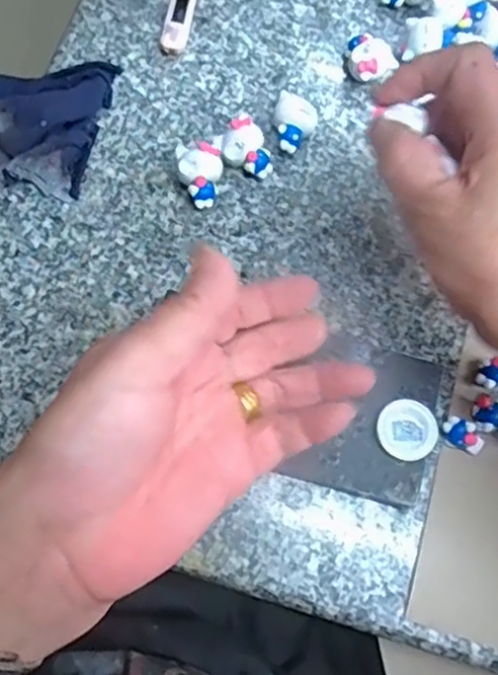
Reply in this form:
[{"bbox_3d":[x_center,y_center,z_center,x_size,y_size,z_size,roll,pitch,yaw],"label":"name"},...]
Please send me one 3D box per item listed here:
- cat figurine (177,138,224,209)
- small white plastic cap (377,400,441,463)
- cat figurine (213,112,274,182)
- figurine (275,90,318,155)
[{"bbox_3d":[-0.027,-0.091,0.358,0.024,0.020,0.033,-9,75,-6],"label":"cat figurine"},{"bbox_3d":[0.078,0.045,0.309,0.029,0.004,0.028,0,77,2],"label":"small white plastic cap"},{"bbox_3d":[-0.001,-0.108,0.363,0.032,0.023,0.026,38,76,7],"label":"cat figurine"},{"bbox_3d":[0.026,-0.123,0.370,0.024,0.021,0.030,15,74,1],"label":"figurine"}]

